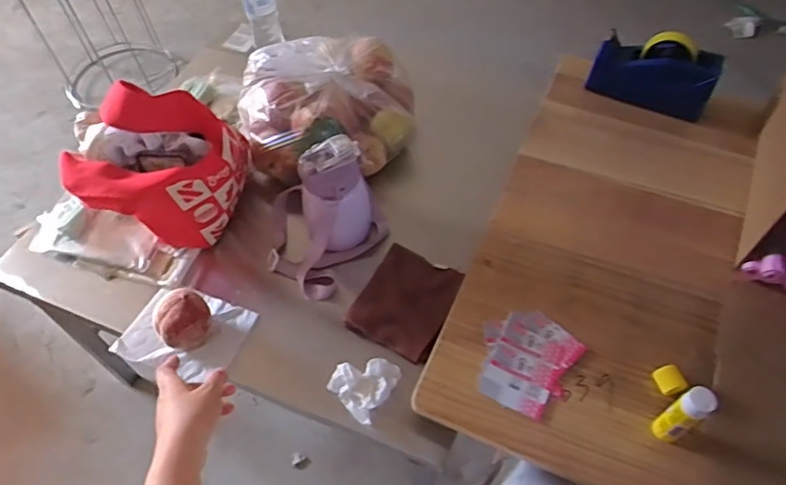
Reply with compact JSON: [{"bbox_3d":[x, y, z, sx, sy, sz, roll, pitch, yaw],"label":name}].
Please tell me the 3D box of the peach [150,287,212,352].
[{"bbox_3d":[-0.302,0.105,0.805,0.071,0.076,0.091,-27,58,-17],"label":"peach"}]

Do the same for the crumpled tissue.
[{"bbox_3d":[-0.039,0.188,0.766,0.077,0.027,0.086,31,61,21],"label":"crumpled tissue"}]

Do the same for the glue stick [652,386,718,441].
[{"bbox_3d":[0.325,0.194,0.631,0.026,0.106,0.030,-28,61,-18],"label":"glue stick"}]

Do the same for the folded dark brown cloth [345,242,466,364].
[{"bbox_3d":[0.021,0.083,0.835,0.134,0.034,0.155,24,58,17],"label":"folded dark brown cloth"}]

